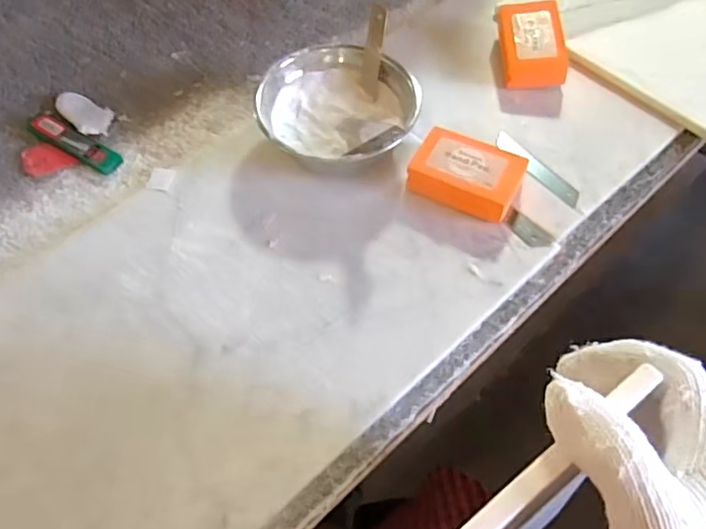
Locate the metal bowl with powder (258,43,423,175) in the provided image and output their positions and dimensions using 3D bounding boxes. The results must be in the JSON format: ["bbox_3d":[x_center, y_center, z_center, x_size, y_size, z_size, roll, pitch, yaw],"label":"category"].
[{"bbox_3d":[-0.014,-0.143,0.558,0.139,0.063,0.133,-1,57,2],"label":"metal bowl with powder"}]

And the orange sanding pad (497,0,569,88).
[{"bbox_3d":[0.185,-0.229,0.621,0.061,0.040,0.099,1,57,3],"label":"orange sanding pad"}]

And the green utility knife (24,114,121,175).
[{"bbox_3d":[-0.276,-0.120,0.585,0.113,0.012,0.024,27,62,18],"label":"green utility knife"}]

